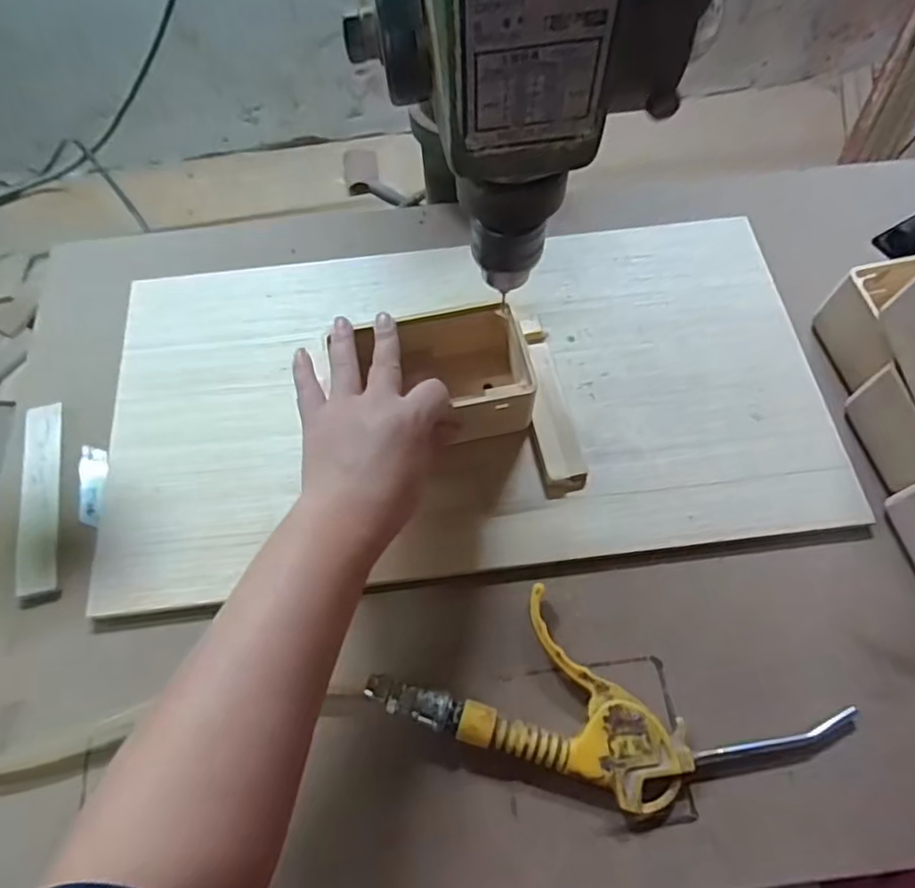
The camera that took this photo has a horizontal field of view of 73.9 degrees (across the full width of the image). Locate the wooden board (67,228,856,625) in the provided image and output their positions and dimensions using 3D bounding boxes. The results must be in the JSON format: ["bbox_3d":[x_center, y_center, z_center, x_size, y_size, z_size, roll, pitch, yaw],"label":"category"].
[{"bbox_3d":[0.005,-0.037,0.427,0.487,0.017,0.252,-7,67,-2],"label":"wooden board"}]

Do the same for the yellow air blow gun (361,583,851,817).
[{"bbox_3d":[0.081,0.147,0.342,0.247,0.019,0.090,19,68,9],"label":"yellow air blow gun"}]

